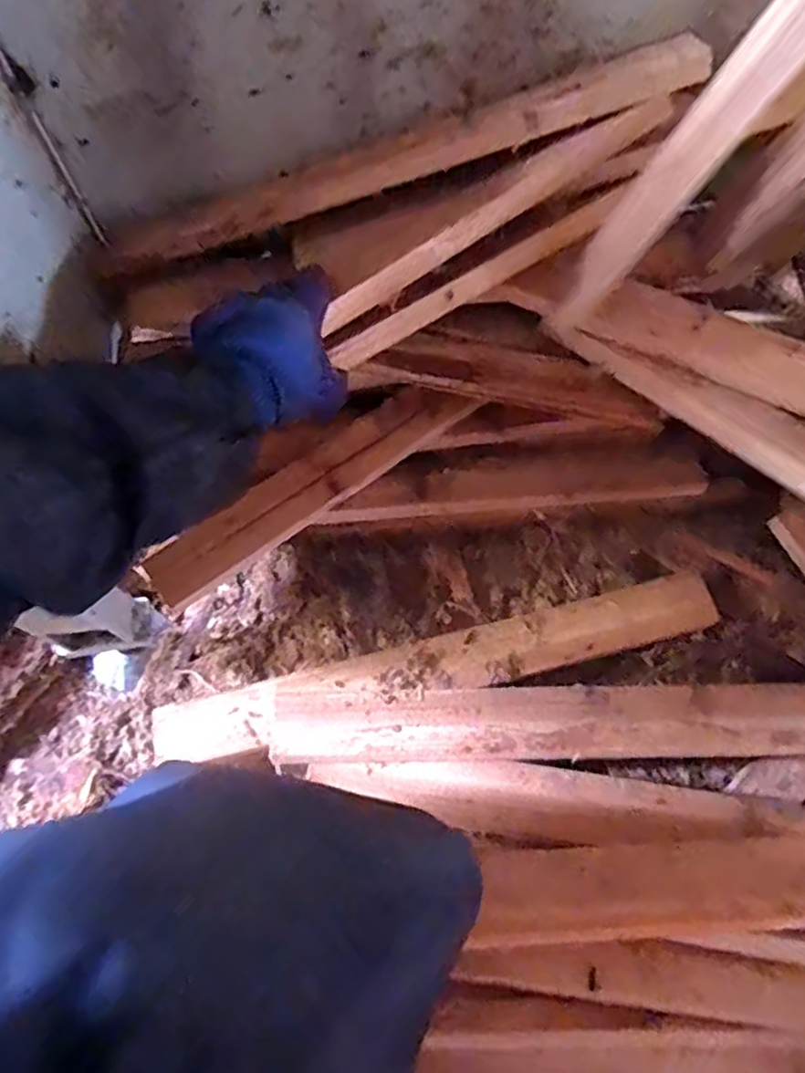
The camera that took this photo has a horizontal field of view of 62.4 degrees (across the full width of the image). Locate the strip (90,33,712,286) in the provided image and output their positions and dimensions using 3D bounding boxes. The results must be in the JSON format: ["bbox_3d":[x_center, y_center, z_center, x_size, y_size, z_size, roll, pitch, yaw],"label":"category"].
[{"bbox_3d":[-0.036,-0.291,0.534,0.506,0.028,0.049,-11,65,15],"label":"strip"}]

